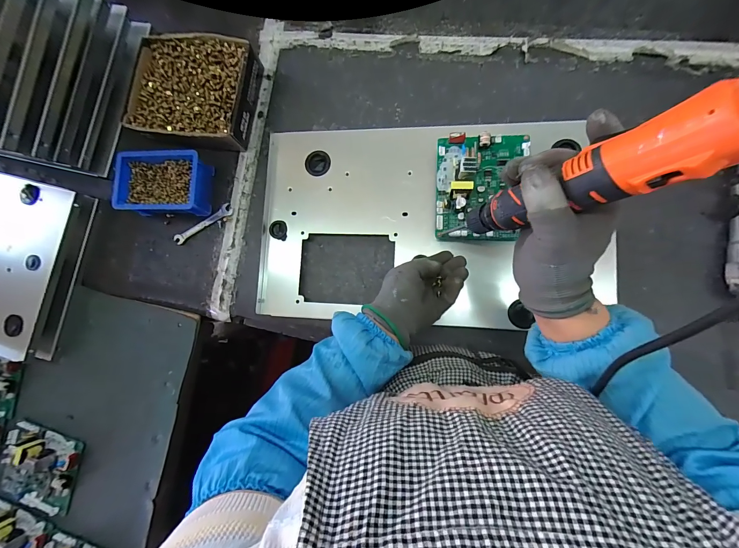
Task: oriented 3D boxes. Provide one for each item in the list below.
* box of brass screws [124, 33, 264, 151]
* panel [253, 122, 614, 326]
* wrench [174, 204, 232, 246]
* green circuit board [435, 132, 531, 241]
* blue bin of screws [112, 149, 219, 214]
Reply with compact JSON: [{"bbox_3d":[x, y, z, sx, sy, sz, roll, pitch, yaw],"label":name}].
[{"bbox_3d":[-0.308,-0.323,0.557,0.218,0.055,0.187,14,89,9],"label":"box of brass screws"},{"bbox_3d":[0.083,-0.080,0.484,0.516,0.032,0.306,1,86,10],"label":"panel"},{"bbox_3d":[-0.295,-0.088,0.560,0.114,0.005,0.023,-31,83,6],"label":"wrench"},{"bbox_3d":[0.158,-0.125,0.441,0.129,0.034,0.153,2,87,9],"label":"green circuit board"},{"bbox_3d":[-0.356,-0.156,0.545,0.156,0.047,0.108,4,87,9],"label":"blue bin of screws"}]

